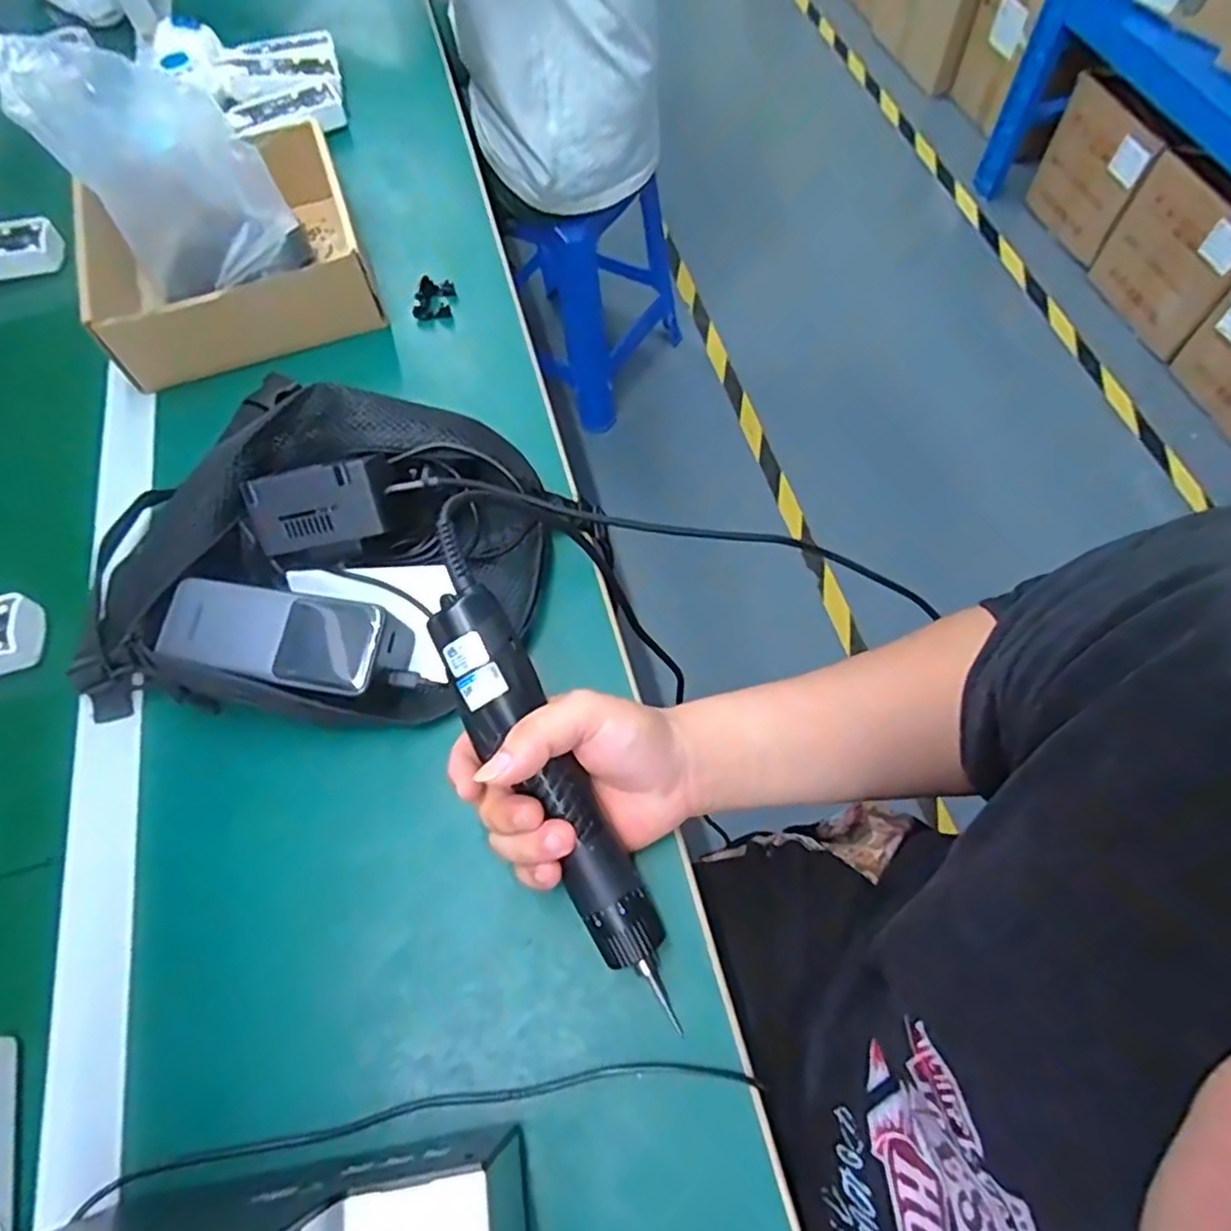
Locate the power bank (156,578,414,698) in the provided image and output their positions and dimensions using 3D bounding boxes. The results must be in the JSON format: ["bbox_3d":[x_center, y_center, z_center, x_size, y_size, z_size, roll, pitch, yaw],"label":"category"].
[{"bbox_3d":[-0.192,0.015,0.407,0.133,0.027,0.052,6,64,7],"label":"power bank"}]

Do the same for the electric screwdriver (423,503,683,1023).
[{"bbox_3d":[-0.037,0.080,0.355,0.039,0.034,0.264,-29,88,-11],"label":"electric screwdriver"}]

